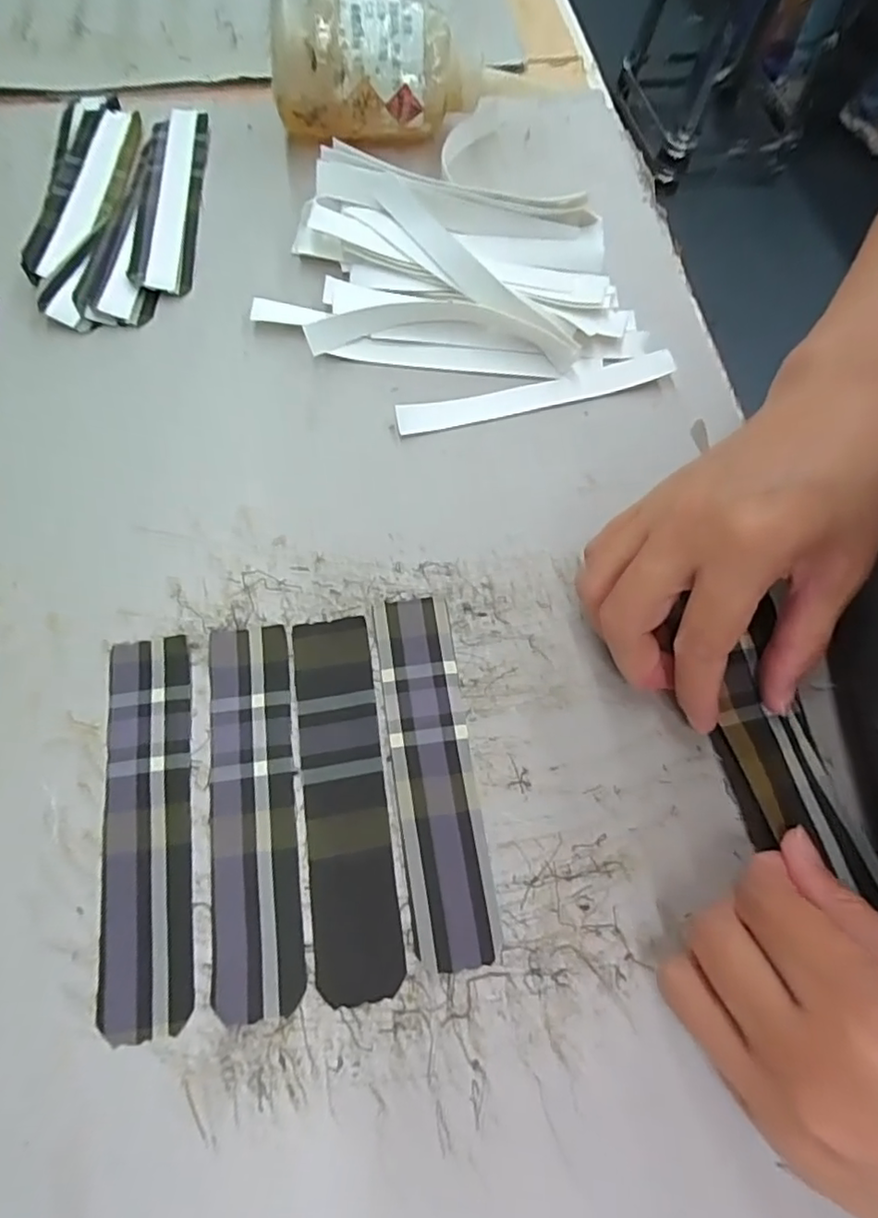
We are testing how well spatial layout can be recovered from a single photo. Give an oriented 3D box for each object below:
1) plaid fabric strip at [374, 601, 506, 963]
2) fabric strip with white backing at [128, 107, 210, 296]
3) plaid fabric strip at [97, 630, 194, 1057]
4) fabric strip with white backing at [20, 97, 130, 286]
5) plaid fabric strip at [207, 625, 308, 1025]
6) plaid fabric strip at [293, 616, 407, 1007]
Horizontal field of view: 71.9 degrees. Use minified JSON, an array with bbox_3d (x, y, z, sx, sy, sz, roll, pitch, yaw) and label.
[{"bbox_3d":[-0.003,0.061,0.240,0.032,0.004,0.141,-7,70,-5],"label":"plaid fabric strip"},{"bbox_3d":[-0.153,-0.234,0.342,0.035,0.005,0.137,-3,69,-3],"label":"fabric strip with white backing"},{"bbox_3d":[-0.110,0.080,0.230,0.032,0.004,0.140,-7,70,-4],"label":"plaid fabric strip"},{"bbox_3d":[-0.203,-0.240,0.341,0.027,0.006,0.154,6,66,-9],"label":"fabric strip with white backing"},{"bbox_3d":[-0.072,0.074,0.232,0.033,0.004,0.140,-7,70,-4],"label":"plaid fabric strip"},{"bbox_3d":[-0.037,0.071,0.236,0.032,0.004,0.140,-7,70,-5],"label":"plaid fabric strip"}]

